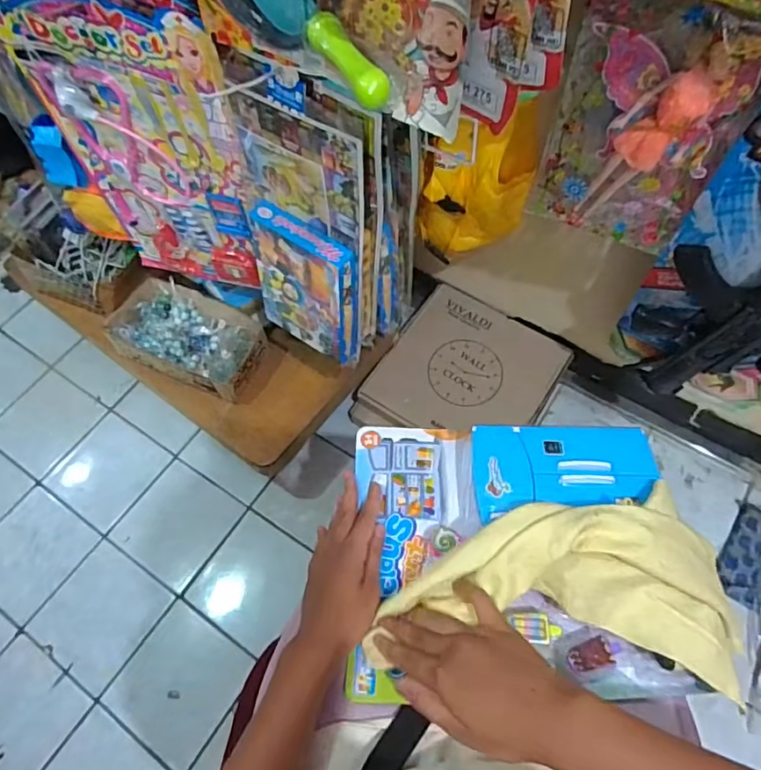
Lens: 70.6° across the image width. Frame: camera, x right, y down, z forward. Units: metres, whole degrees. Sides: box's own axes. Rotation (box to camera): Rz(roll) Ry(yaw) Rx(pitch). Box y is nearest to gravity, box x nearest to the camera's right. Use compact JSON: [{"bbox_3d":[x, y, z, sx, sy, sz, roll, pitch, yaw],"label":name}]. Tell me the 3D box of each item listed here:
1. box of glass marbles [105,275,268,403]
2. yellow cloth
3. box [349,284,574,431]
[{"bbox_3d":[-0.364,-0.090,1.037,0.284,0.092,0.166,22,65,13],"label":"box of glass marbles"},{"bbox_3d":[0.140,0.150,0.421,0.267,0.064,0.133,4,60,4],"label":"yellow cloth"},{"bbox_3d":[0.169,-0.011,1.102,0.321,0.068,0.341,31,67,17],"label":"box"}]

